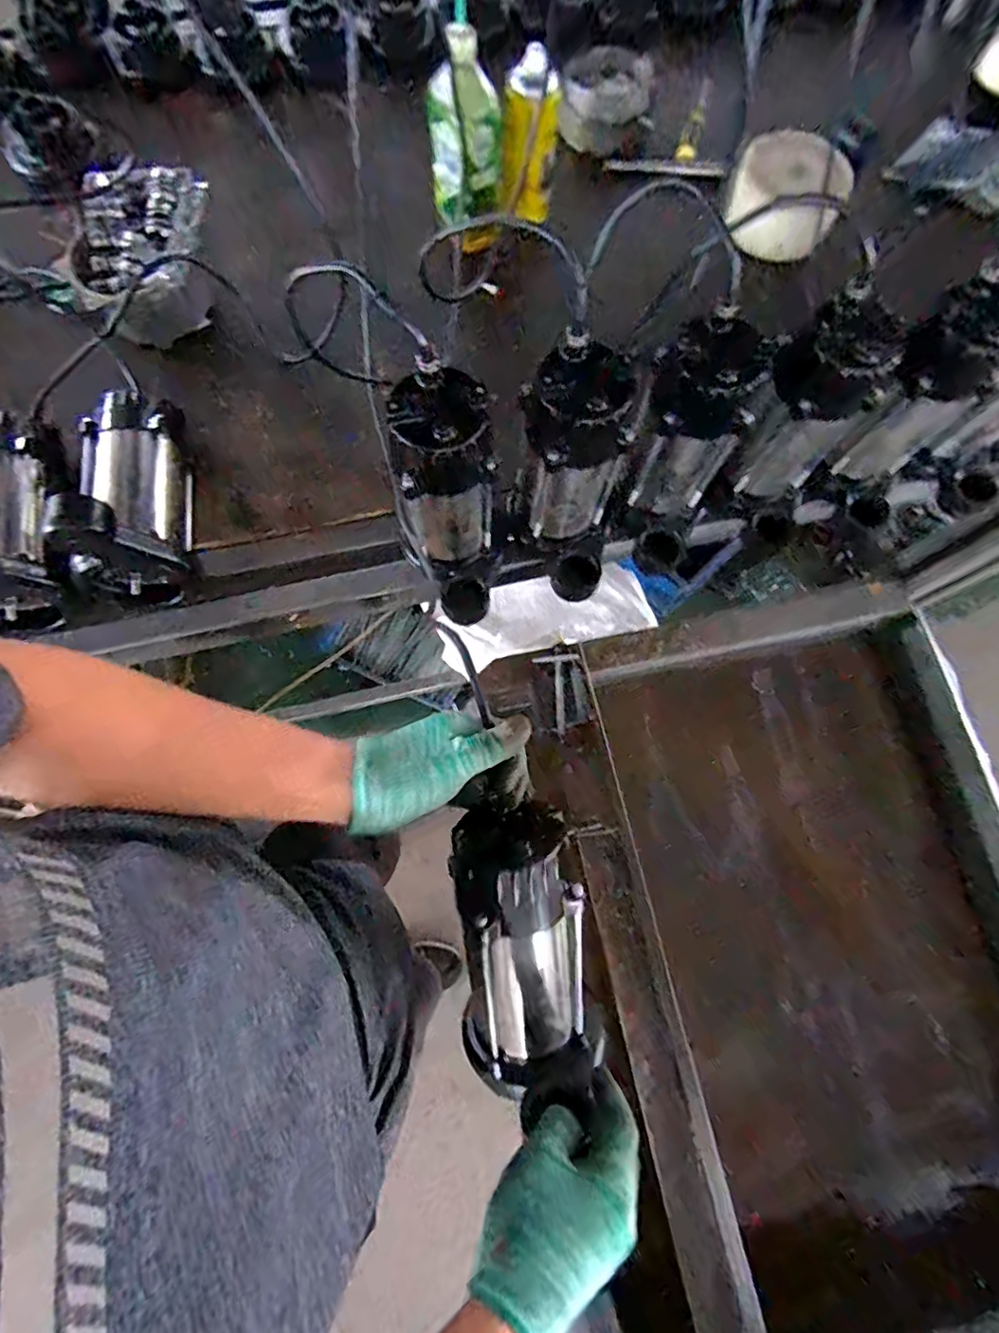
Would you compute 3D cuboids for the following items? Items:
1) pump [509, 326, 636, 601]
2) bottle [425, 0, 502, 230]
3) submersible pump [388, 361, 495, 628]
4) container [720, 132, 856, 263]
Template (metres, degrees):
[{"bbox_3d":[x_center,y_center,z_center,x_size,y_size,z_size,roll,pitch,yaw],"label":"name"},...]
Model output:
[{"bbox_3d":[0.068,-0.177,0.584,0.106,0.234,0.131,5,75,-1],"label":"pump"},{"bbox_3d":[-0.044,-0.664,0.708,0.090,0.179,0.082,-4,75,-3],"label":"bottle"},{"bbox_3d":[-0.053,-0.154,0.592,0.099,0.251,0.133,0,75,-2],"label":"submersible pump"},{"bbox_3d":[0.400,-0.662,0.806,0.157,0.105,0.157,1,75,-2],"label":"container"}]

